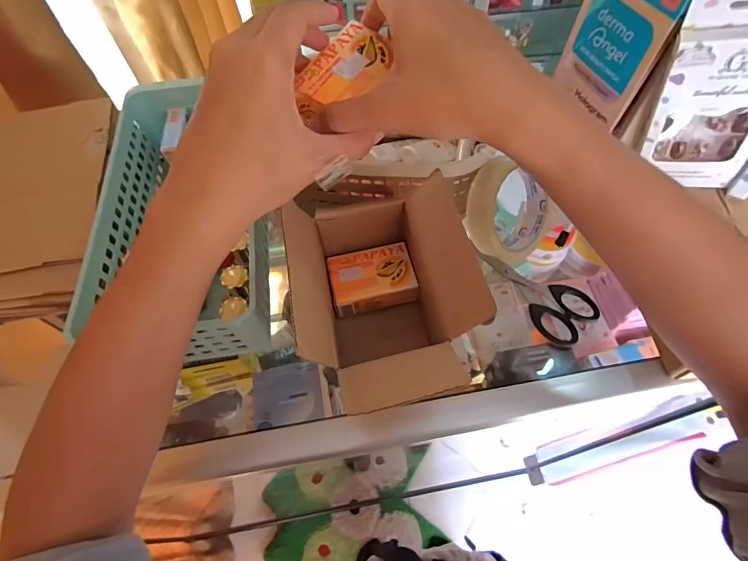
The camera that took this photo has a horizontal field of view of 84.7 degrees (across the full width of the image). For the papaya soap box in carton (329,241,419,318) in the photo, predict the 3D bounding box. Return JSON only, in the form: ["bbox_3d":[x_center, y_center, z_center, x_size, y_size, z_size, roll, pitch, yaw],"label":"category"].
[{"bbox_3d":[-0.001,-0.001,0.372,0.074,0.021,0.055,-10,59,-3],"label":"papaya soap box in carton"}]

